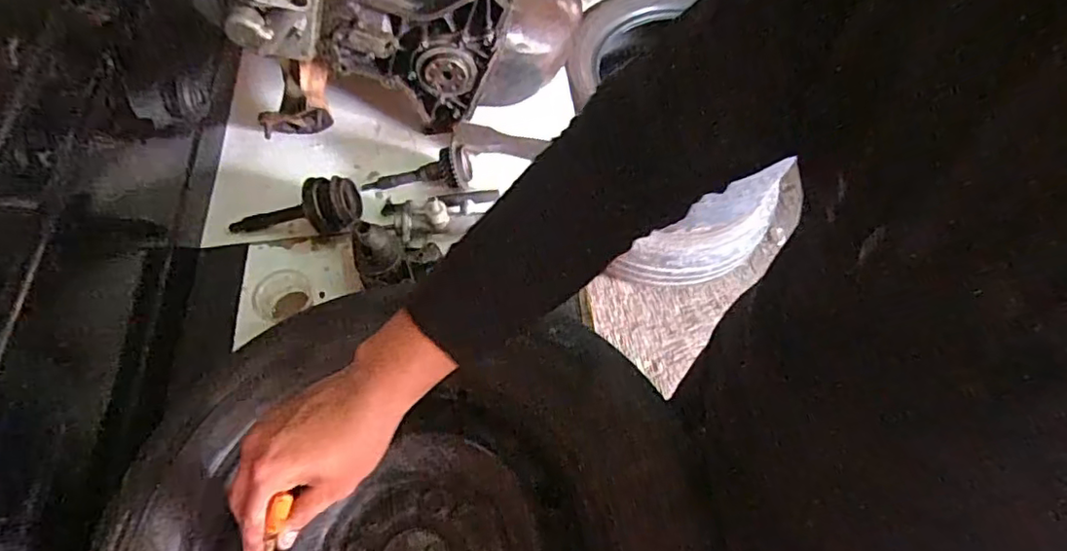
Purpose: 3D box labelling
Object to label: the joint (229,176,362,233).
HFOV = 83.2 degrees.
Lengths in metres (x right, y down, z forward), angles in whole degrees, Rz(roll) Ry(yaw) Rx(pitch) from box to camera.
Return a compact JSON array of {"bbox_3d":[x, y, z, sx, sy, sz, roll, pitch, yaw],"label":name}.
[{"bbox_3d":[-0.334,-0.088,0.857,0.201,0.069,0.066,-13,57,18],"label":"joint"}]

